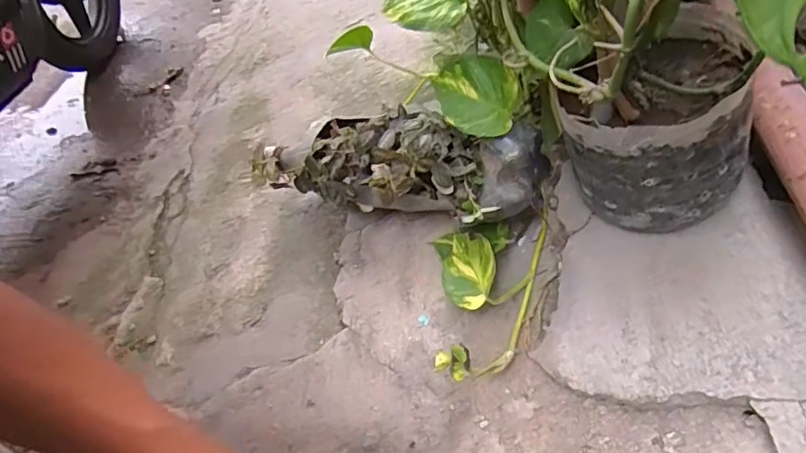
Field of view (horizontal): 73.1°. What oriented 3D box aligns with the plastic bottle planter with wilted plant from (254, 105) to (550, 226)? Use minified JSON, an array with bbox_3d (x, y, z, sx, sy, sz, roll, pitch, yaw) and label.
[{"bbox_3d":[-0.024,-0.063,0.588,0.333,0.116,0.108,7,50,29],"label":"plastic bottle planter with wilted plant"}]

